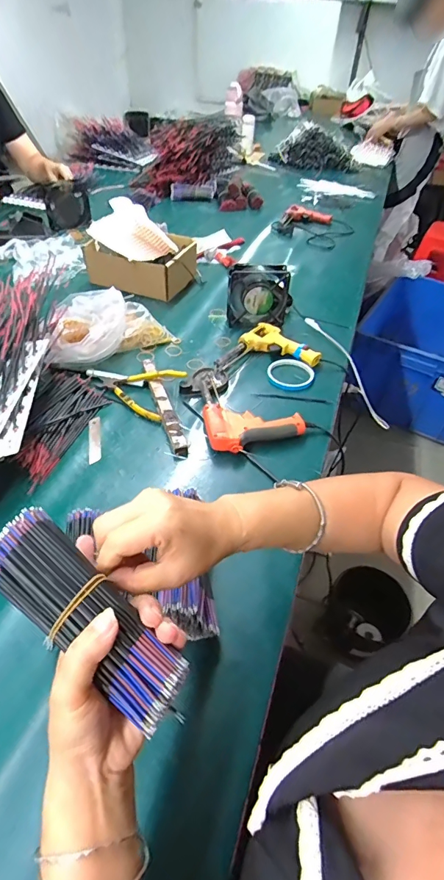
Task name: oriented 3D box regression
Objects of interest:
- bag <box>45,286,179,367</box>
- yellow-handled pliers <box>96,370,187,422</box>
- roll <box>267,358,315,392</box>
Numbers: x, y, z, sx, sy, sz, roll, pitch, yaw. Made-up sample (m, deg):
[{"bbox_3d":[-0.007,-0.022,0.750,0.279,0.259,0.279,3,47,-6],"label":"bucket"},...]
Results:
[{"bbox_3d":[-0.214,-0.220,0.801,0.240,0.097,0.143,-19,50,-21],"label":"bag"},{"bbox_3d":[-0.145,-0.090,0.721,0.137,0.031,0.105,15,46,10],"label":"yellow-handled pliers"},{"bbox_3d":[0.130,-0.123,0.792,0.087,0.018,0.092,2,45,-2],"label":"roll"}]

